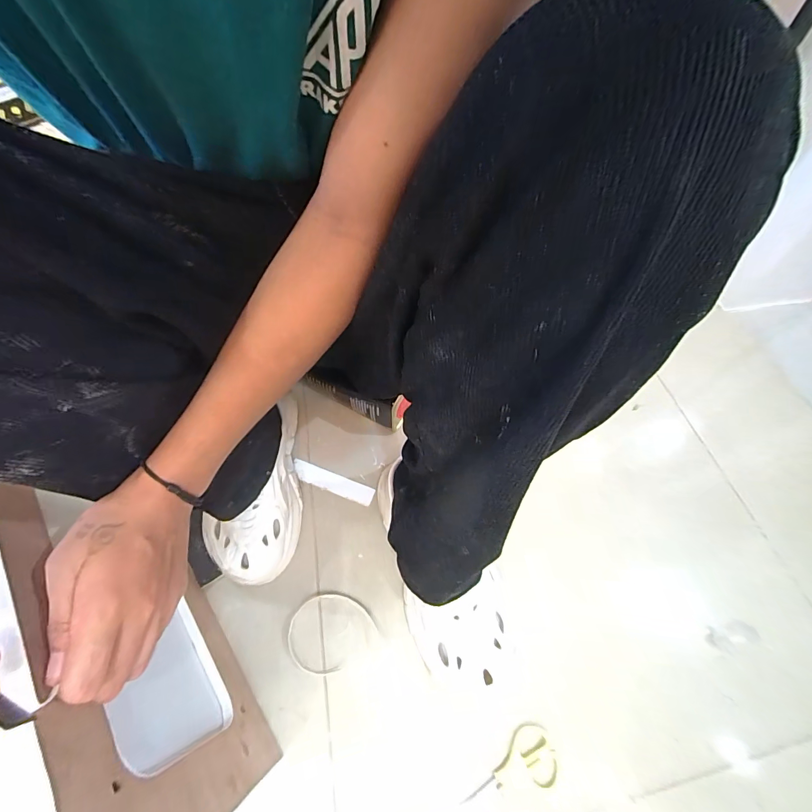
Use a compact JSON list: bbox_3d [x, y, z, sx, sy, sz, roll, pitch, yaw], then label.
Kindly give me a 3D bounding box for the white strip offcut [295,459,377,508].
[{"bbox_3d":[-0.102,0.105,0.511,0.118,0.006,0.025,21,63,7],"label":"white strip offcut"}]

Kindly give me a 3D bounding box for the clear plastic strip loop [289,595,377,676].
[{"bbox_3d":[-0.089,0.255,0.422,0.089,0.007,0.080,-37,67,-23],"label":"clear plastic strip loop"}]

